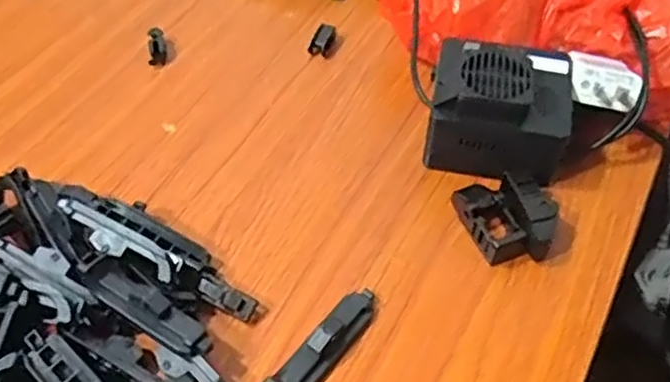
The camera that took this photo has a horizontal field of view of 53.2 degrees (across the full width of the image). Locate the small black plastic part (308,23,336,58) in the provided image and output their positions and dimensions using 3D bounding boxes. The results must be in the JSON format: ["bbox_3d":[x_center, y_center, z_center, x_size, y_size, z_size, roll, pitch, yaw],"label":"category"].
[{"bbox_3d":[-0.009,-0.104,0.462,0.014,0.010,0.025,13,53,10],"label":"small black plastic part"}]

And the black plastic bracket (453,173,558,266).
[{"bbox_3d":[0.093,0.015,0.365,0.045,0.023,0.047,-6,52,-5],"label":"black plastic bracket"}]

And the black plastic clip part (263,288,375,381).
[{"bbox_3d":[-0.005,0.075,0.321,0.016,0.016,0.072,31,58,22],"label":"black plastic clip part"}]

